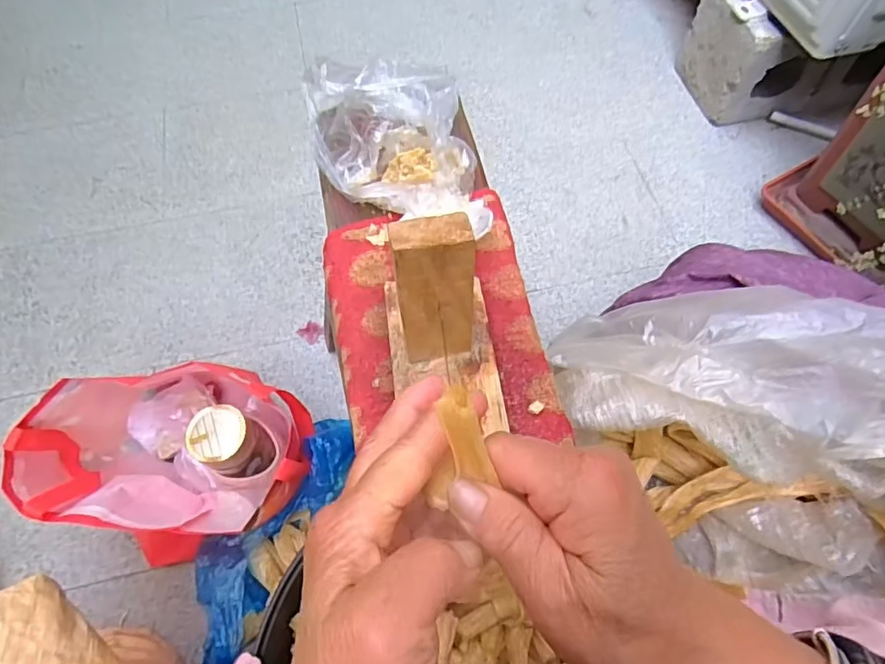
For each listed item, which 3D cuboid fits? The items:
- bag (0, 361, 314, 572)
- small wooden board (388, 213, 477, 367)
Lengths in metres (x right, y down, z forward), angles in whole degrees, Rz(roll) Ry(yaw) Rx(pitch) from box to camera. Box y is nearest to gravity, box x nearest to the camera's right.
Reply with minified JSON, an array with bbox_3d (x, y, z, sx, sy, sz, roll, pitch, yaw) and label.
[{"bbox_3d":[-0.342,0.147,0.693,0.251,0.193,0.242,19,65,12],"label":"bag"},{"bbox_3d":[-0.004,-0.022,0.324,0.044,0.112,0.024,-9,62,-4],"label":"small wooden board"}]

